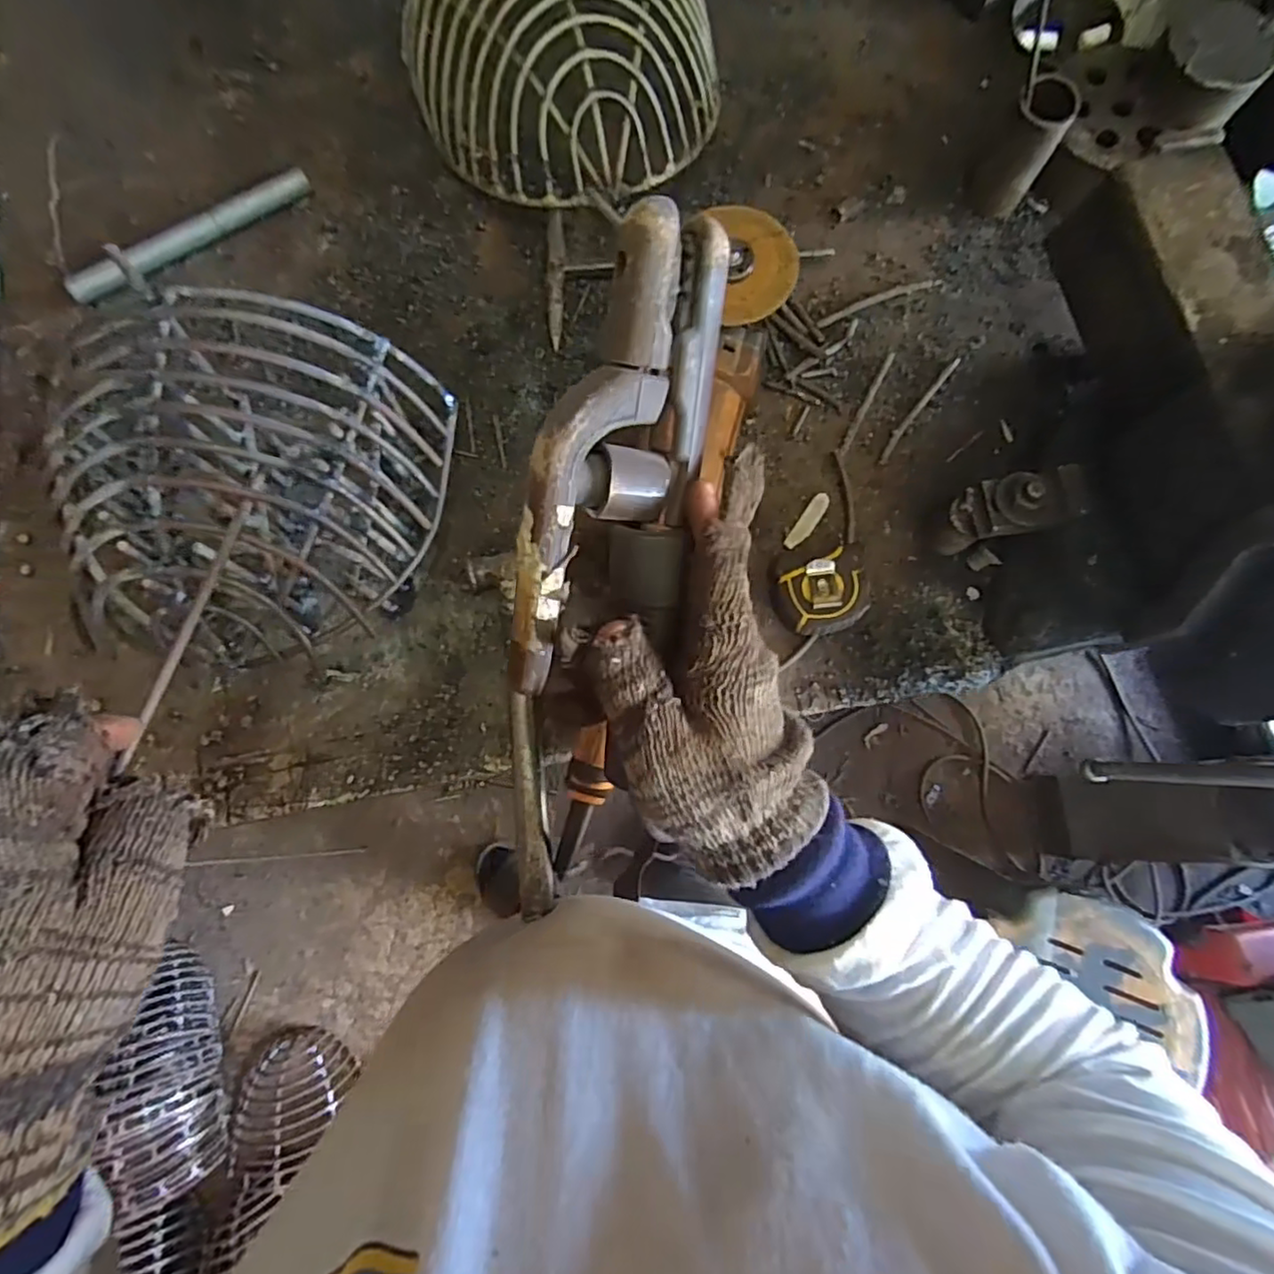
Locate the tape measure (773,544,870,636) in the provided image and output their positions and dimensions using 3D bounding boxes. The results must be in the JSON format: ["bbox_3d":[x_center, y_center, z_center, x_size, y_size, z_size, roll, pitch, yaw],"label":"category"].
[{"bbox_3d":[0.123,-0.030,0.445,0.056,0.034,0.056,-2,78,8],"label":"tape measure"}]

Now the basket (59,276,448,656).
[{"bbox_3d":[-0.225,-0.085,0.398,0.189,0.142,0.209,11,80,2],"label":"basket"}]

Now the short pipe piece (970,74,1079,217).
[{"bbox_3d":[0.284,-0.360,0.482,0.041,0.083,0.048,32,81,5],"label":"short pipe piece"}]

